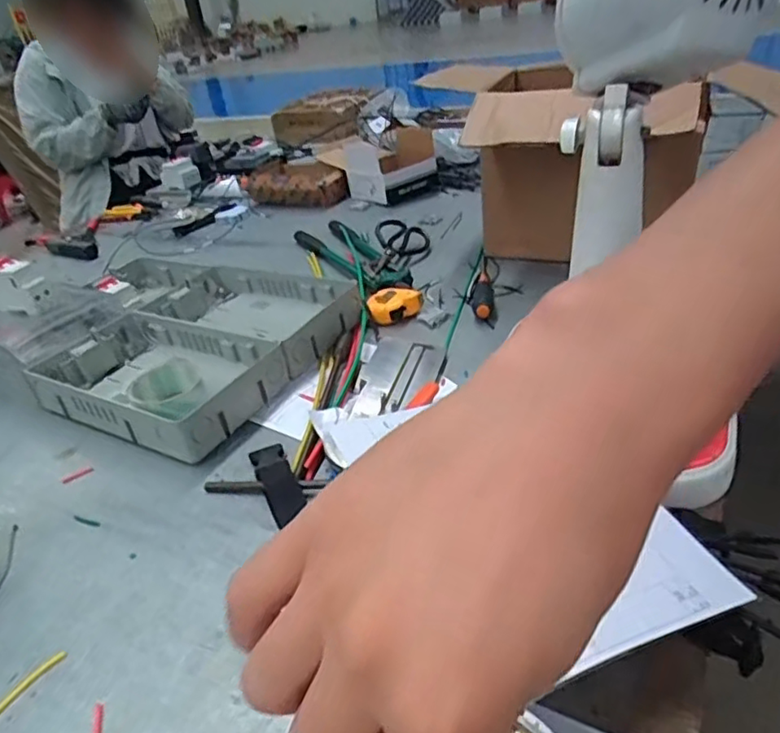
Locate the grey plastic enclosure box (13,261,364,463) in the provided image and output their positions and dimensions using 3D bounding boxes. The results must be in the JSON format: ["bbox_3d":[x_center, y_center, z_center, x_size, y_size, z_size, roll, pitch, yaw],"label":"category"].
[{"bbox_3d":[-0.327,-0.052,0.881,0.468,0.060,0.358,12,39,26],"label":"grey plastic enclosure box"}]

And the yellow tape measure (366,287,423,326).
[{"bbox_3d":[0.009,-0.092,0.900,0.080,0.032,0.054,-6,34,2],"label":"yellow tape measure"}]

